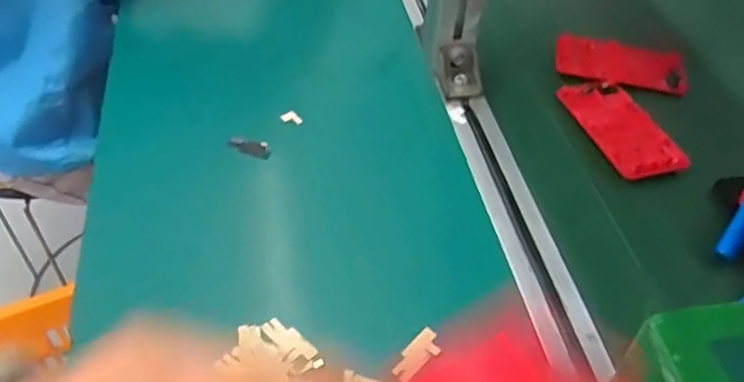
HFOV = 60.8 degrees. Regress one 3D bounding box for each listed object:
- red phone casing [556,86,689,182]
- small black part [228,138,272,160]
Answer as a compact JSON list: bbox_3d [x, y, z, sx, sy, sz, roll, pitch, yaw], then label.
[{"bbox_3d":[0.215,-0.057,0.548,0.059,0.010,0.117,-15,50,-15],"label":"red phone casing"},{"bbox_3d":[-0.104,-0.038,0.541,0.036,0.015,0.009,16,48,-7],"label":"small black part"}]

